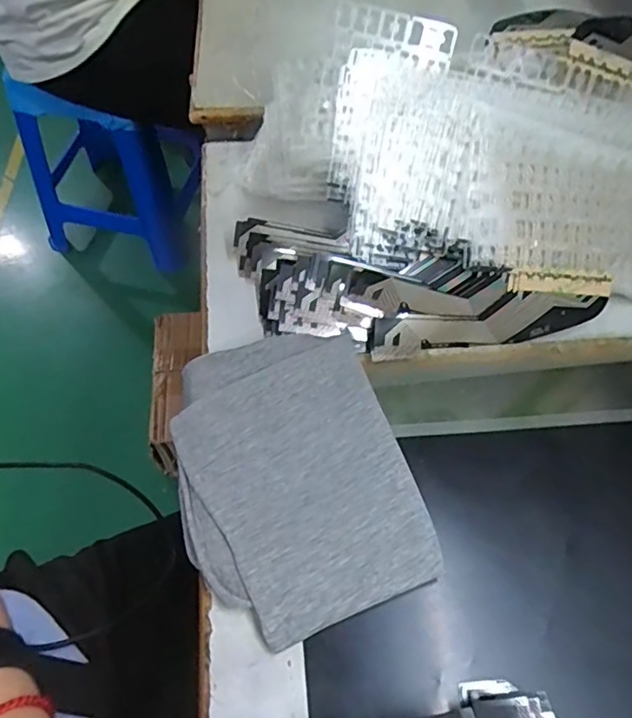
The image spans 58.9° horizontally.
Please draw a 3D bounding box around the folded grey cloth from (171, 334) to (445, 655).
[{"bbox_3d":[-0.014,0.056,0.295,0.113,0.014,0.156,-15,59,-12],"label":"folded grey cloth"}]

